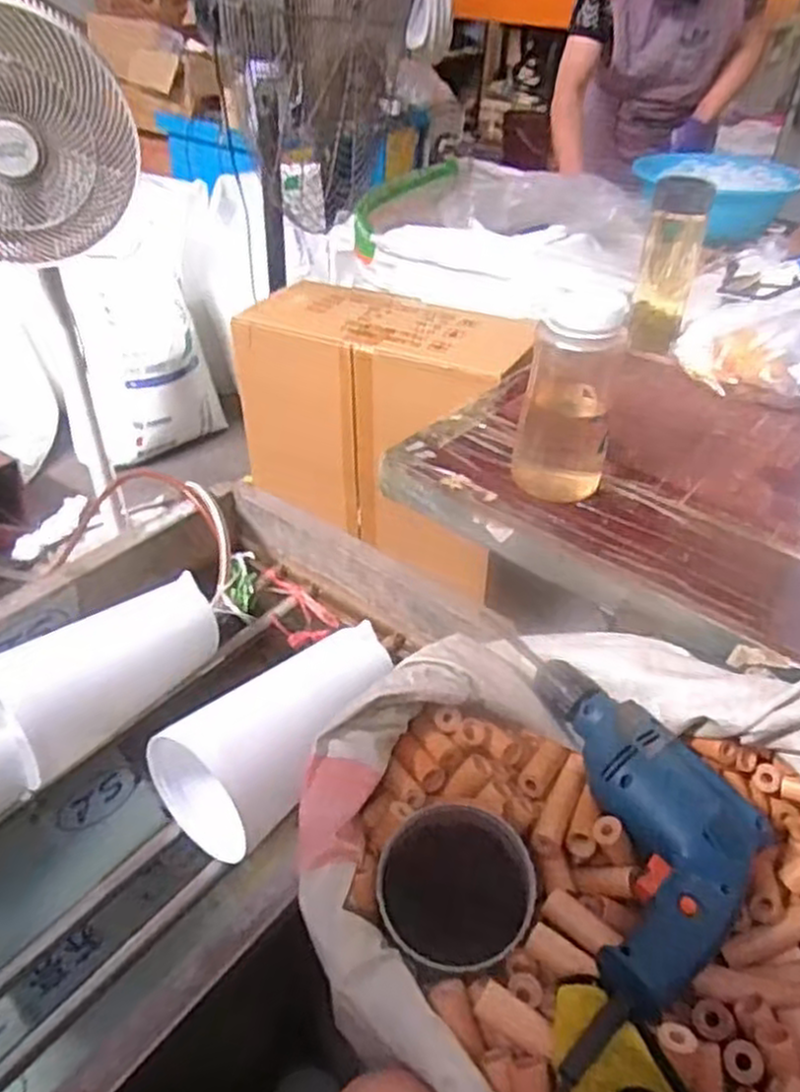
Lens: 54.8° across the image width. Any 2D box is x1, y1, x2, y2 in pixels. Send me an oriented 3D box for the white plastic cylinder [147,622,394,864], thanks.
[{"bbox_3d":[-0.107,0.171,0.741,0.122,0.109,0.242,26,44,26],"label":"white plastic cylinder"}]

